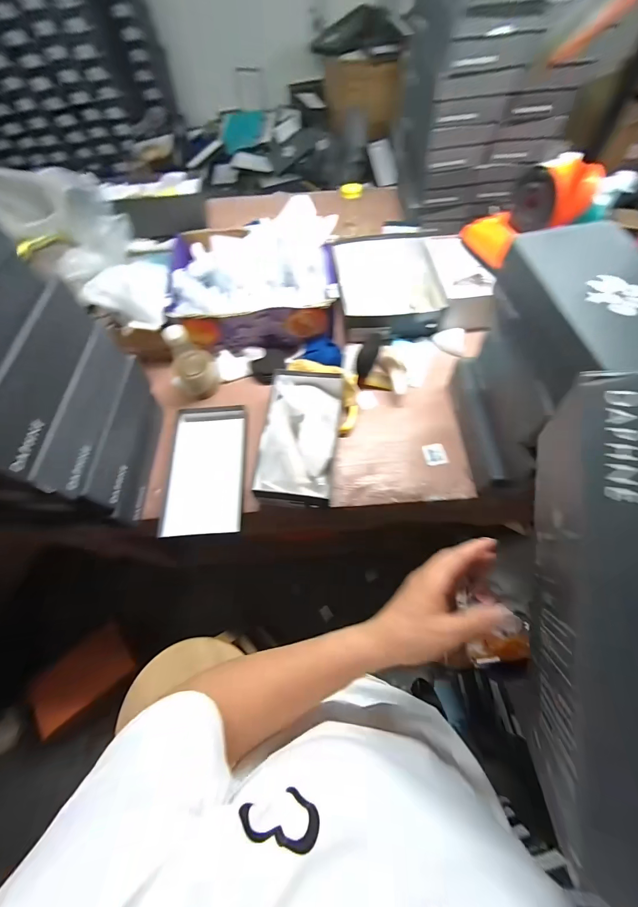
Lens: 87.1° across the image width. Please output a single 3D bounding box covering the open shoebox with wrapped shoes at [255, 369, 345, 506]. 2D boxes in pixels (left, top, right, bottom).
[{"bbox_3d":[-0.039,-0.039,0.721,0.156,0.072,0.289,6,65,5],"label":"open shoebox with wrapped shoes"}]

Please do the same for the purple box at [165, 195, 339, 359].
[{"bbox_3d":[-0.169,-0.454,0.873,0.413,0.180,0.348,-10,65,-3],"label":"purple box"}]

